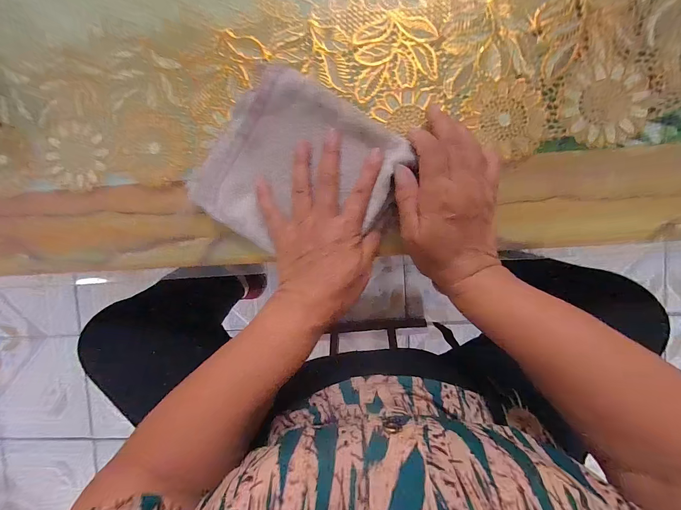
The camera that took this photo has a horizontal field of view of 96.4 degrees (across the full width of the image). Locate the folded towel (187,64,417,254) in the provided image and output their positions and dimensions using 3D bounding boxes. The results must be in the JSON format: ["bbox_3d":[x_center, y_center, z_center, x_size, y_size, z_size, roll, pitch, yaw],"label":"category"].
[{"bbox_3d":[-0.036,-0.072,0.288,0.188,0.021,0.154,32,95,2],"label":"folded towel"}]

